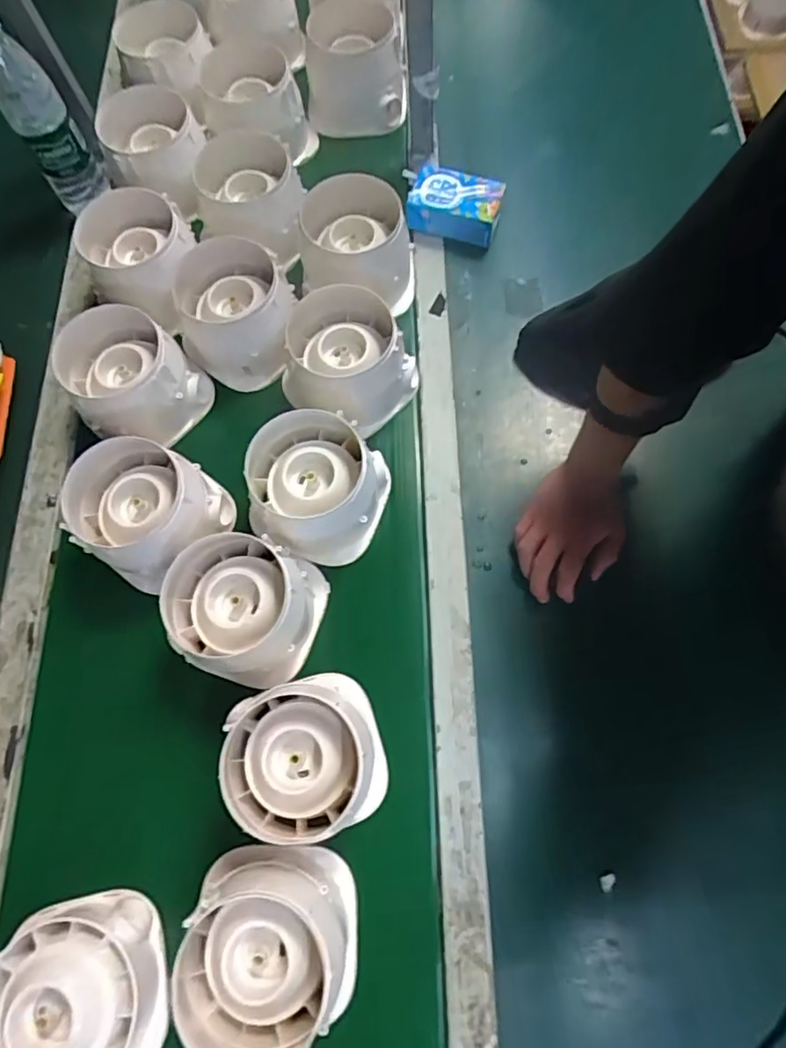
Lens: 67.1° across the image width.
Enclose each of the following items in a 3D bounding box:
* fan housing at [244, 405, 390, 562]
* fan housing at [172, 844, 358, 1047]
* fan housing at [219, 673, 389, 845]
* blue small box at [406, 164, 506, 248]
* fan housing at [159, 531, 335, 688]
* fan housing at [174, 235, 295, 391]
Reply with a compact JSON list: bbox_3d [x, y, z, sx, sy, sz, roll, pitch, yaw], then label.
[{"bbox_3d":[-0.080,-0.041,0.608,0.134,0.095,0.137,-1,71,4],"label":"fan housing"},{"bbox_3d":[-0.102,0.343,0.473,0.136,0.090,0.143,6,72,6],"label":"fan housing"},{"bbox_3d":[-0.081,0.202,0.525,0.129,0.075,0.121,-20,71,-3],"label":"fan housing"},{"bbox_3d":[0.074,-0.393,0.728,0.117,0.041,0.071,13,73,9],"label":"blue small box"},{"bbox_3d":[-0.148,0.082,0.576,0.141,0.091,0.132,-1,71,4],"label":"fan housing"},{"bbox_3d":[-0.180,-0.237,0.675,0.127,0.092,0.133,-1,71,4],"label":"fan housing"}]

